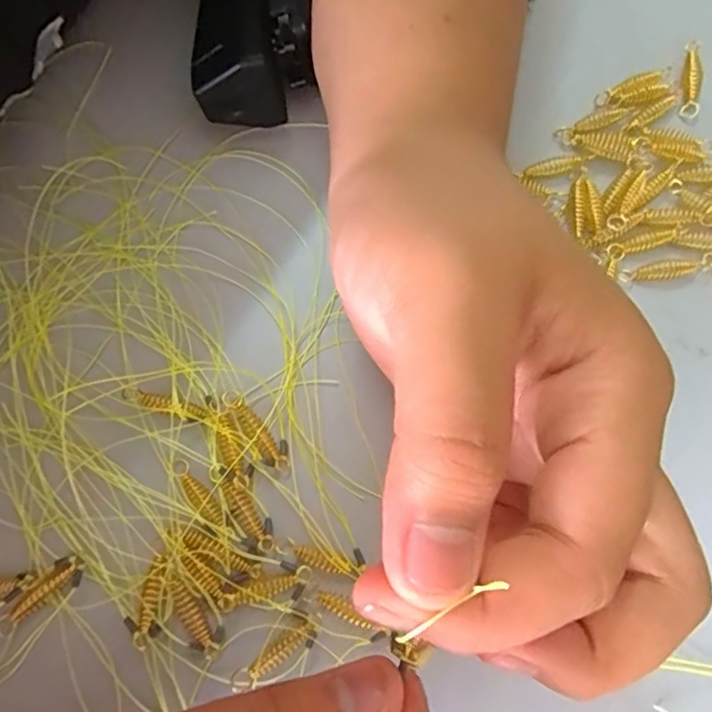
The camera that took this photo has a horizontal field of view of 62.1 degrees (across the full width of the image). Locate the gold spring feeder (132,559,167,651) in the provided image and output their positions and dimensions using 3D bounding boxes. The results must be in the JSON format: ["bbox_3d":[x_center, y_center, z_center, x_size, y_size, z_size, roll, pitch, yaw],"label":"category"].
[{"bbox_3d":[-0.065,0.077,0.185,0.006,0.004,0.027,13,77,3],"label":"gold spring feeder"}]

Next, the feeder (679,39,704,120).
[{"bbox_3d":[0.134,-0.111,0.237,0.007,0.006,0.031,7,76,2],"label":"feeder"}]

